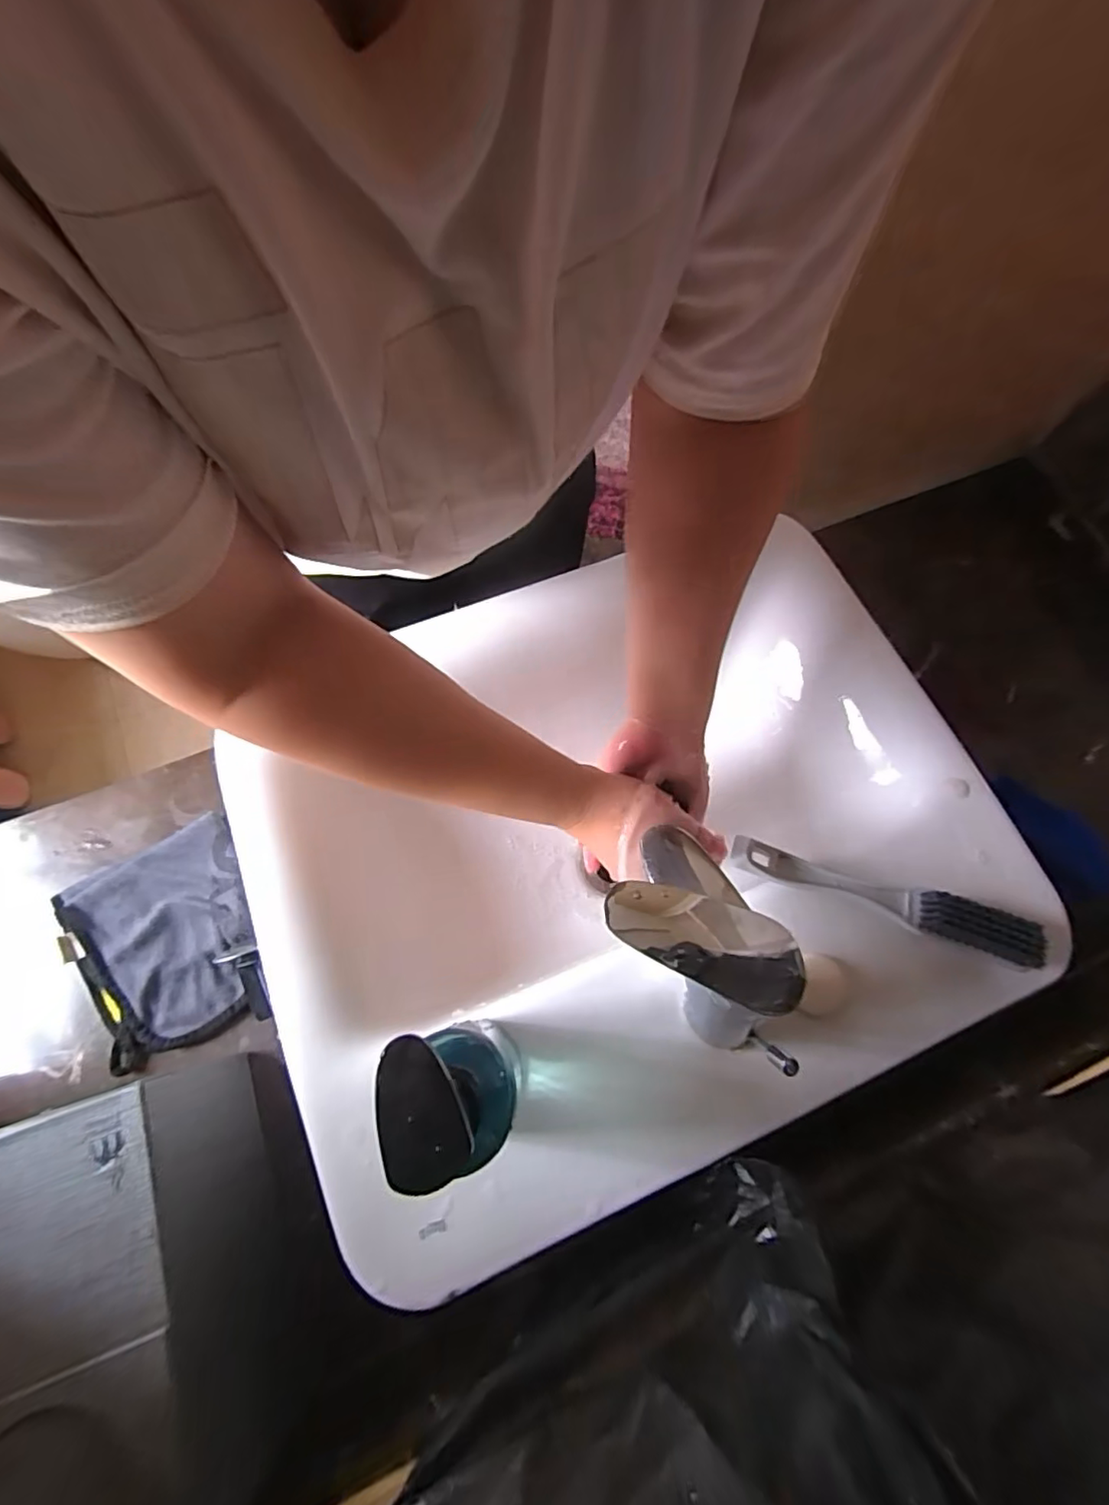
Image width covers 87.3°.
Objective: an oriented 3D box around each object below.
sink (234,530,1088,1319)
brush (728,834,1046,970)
[{"bbox_3d":[0.054,0.072,0.490,0.539,0.140,0.425,-21,72,-9],"label":"sink"},{"bbox_3d":[0.225,0.098,0.402,0.205,0.033,0.028,20,71,6],"label":"brush"}]

